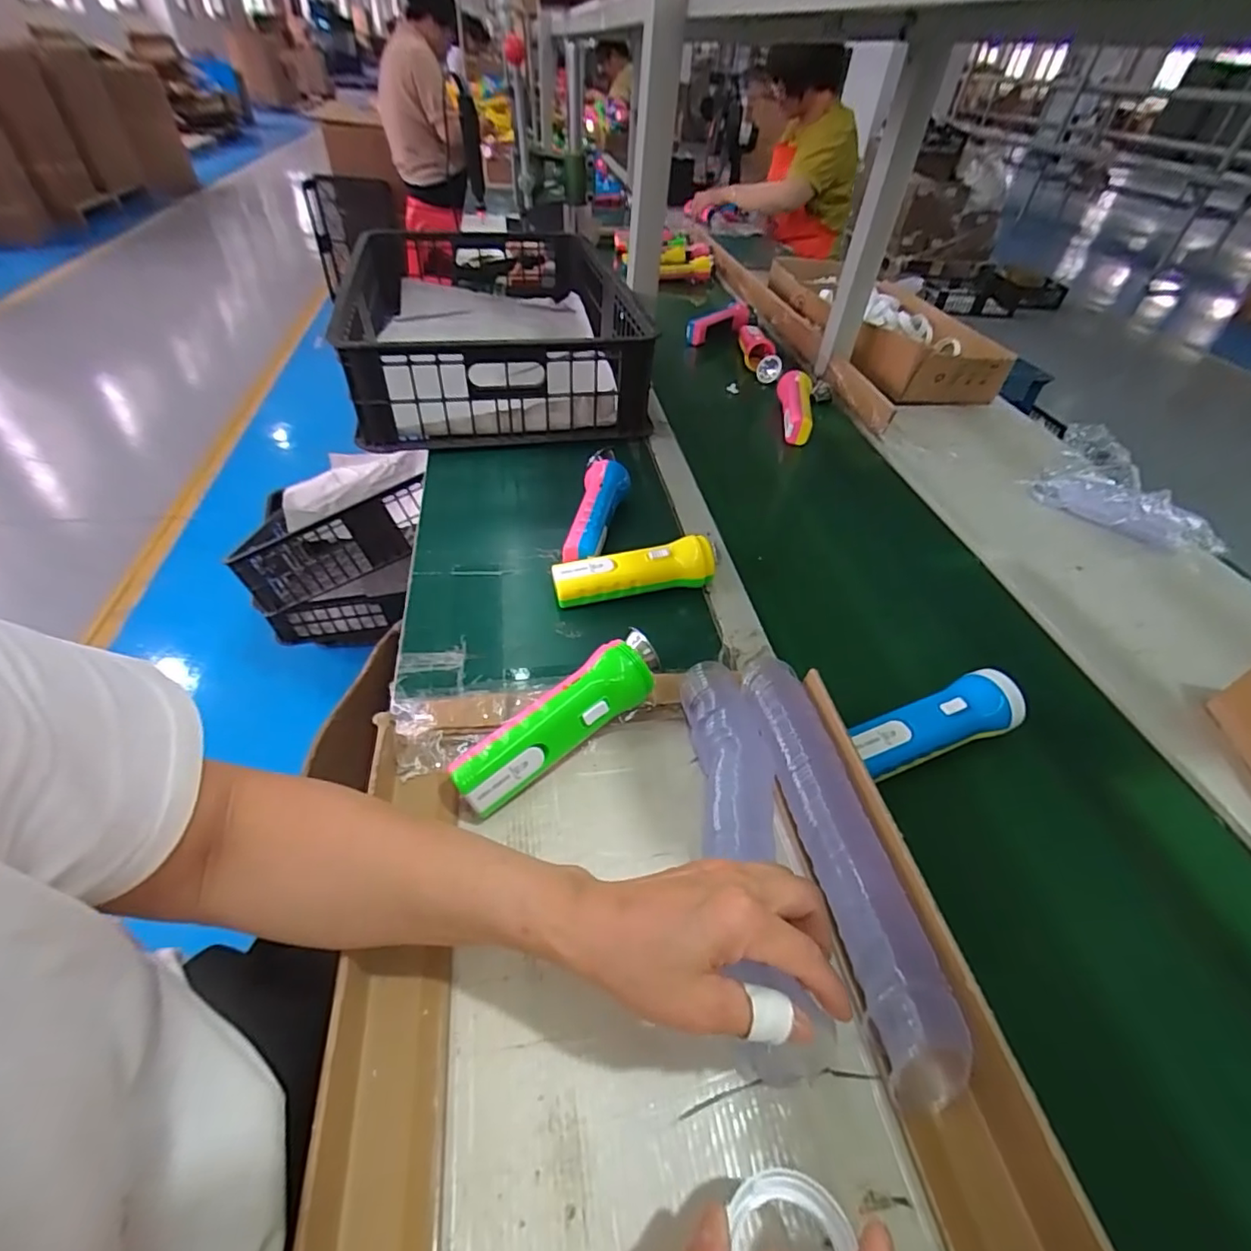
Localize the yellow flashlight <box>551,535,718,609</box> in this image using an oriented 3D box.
[{"bbox_3d":[0.014,-0.050,0.576,0.169,0.050,0.041,-7,45,-13],"label":"yellow flashlight"}]

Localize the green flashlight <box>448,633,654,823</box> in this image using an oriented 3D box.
[{"bbox_3d":[-0.046,0.071,0.427,0.170,0.053,0.044,-36,57,-19],"label":"green flashlight"}]

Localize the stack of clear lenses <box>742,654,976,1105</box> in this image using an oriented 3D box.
[{"bbox_3d":[0.138,0.140,0.389,0.044,0.055,0.276,-4,45,-10],"label":"stack of clear lenses"}]

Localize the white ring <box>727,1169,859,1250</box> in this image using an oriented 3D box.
[{"bbox_3d":[0.065,0.254,0.235,0.049,0.016,0.053,5,43,28],"label":"white ring"}]

